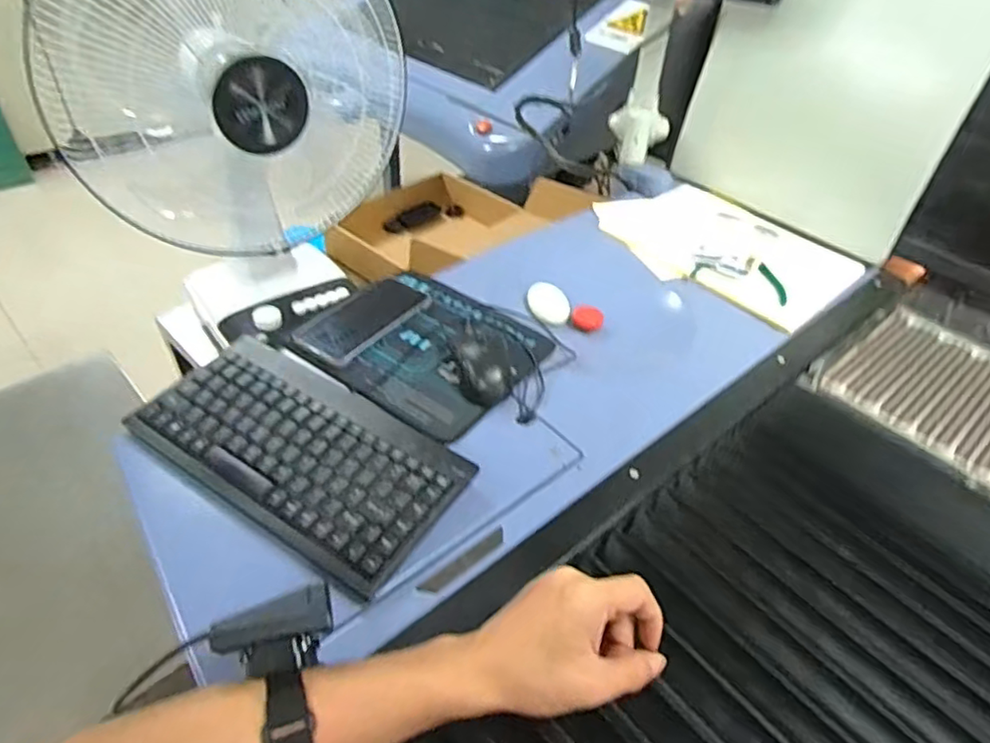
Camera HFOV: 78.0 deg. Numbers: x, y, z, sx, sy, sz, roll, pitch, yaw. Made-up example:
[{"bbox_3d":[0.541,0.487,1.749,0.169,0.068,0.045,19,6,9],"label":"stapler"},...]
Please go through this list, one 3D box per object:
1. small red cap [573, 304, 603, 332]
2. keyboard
[{"bbox_3d":[0.119,-0.069,0.783,0.039,0.014,0.035,13,43,9],"label":"small red cap"},{"bbox_3d":[-0.174,0.070,0.545,0.281,0.028,0.150,26,46,19],"label":"keyboard"}]

